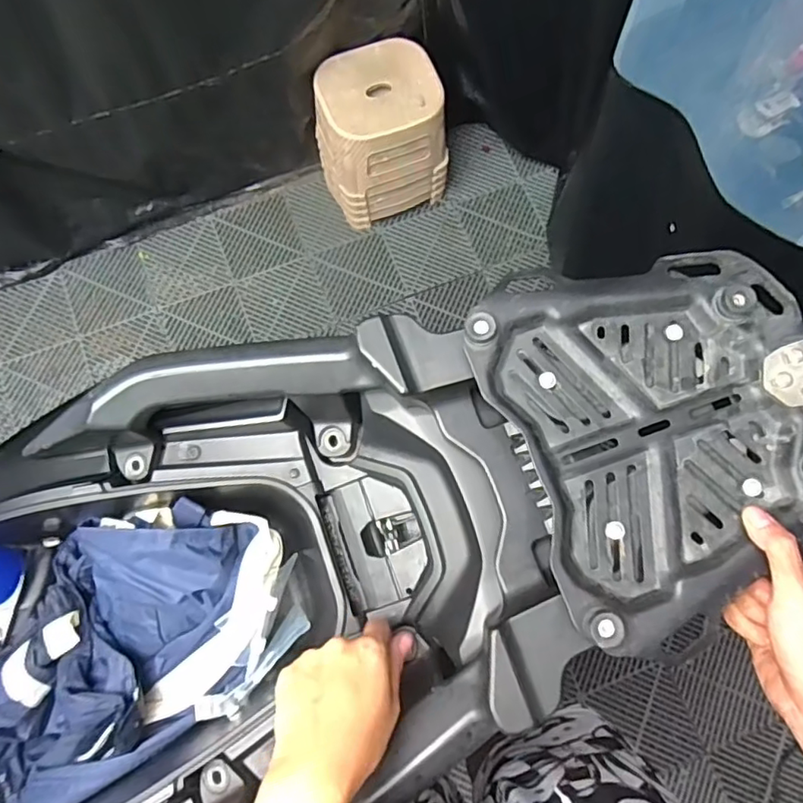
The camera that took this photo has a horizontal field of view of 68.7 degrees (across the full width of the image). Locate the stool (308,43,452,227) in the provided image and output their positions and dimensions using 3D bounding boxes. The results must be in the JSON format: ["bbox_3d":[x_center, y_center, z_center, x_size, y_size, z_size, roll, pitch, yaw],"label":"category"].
[{"bbox_3d":[-0.050,-0.627,1.426,0.278,0.356,0.229,-19,78,-4],"label":"stool"}]

